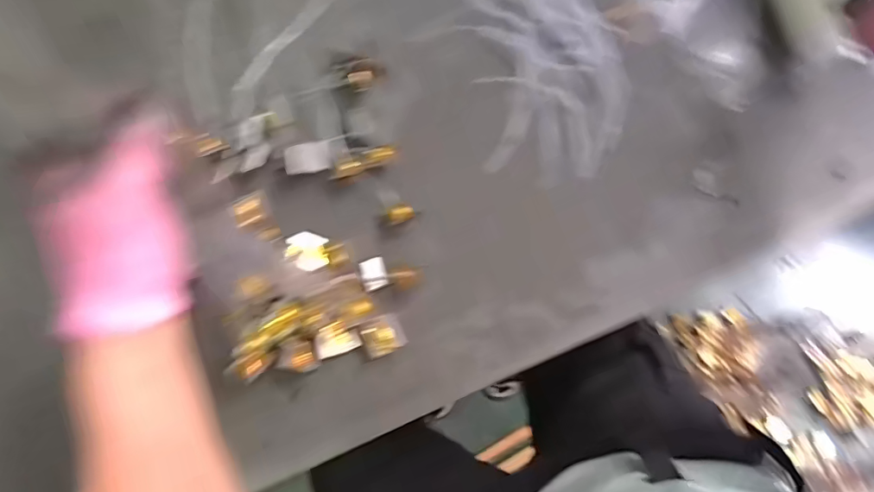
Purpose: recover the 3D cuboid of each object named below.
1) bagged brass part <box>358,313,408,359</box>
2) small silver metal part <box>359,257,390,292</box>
[{"bbox_3d":[-0.056,0.092,0.512,0.043,0.012,0.037,-22,74,1],"label":"bagged brass part"},{"bbox_3d":[-0.065,0.029,0.511,0.025,0.004,0.031,-17,93,-12],"label":"small silver metal part"}]

